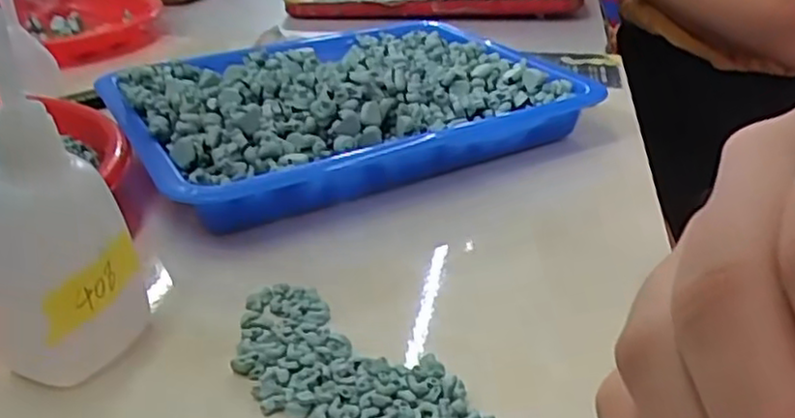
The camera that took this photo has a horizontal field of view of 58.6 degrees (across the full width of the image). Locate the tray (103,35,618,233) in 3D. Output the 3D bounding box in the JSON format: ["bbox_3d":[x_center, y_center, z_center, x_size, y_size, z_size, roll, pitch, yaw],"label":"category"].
[{"bbox_3d":[-0.030,-0.051,0.357,0.209,0.036,0.174,-19,33,-31],"label":"tray"}]

